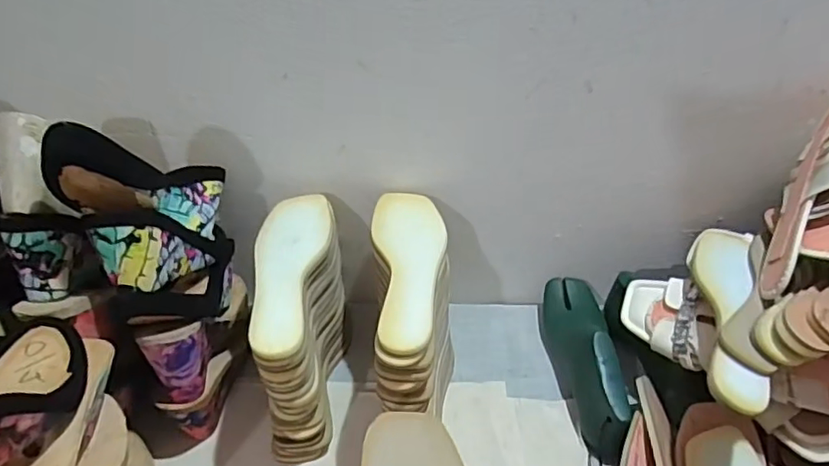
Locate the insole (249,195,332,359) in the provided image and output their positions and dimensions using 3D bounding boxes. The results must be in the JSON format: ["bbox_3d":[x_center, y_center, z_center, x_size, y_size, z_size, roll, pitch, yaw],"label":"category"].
[{"bbox_3d":[-0.139,0.036,0.628,0.076,0.024,0.228,0,40,2],"label":"insole"}]

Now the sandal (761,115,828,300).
[{"bbox_3d":[0.414,-0.044,0.596,0.058,0.242,0.076,26,1,29],"label":"sandal"}]

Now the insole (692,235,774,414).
[{"bbox_3d":[0.327,0.075,0.614,0.060,0.022,0.261,11,41,15],"label":"insole"}]

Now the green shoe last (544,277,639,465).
[{"bbox_3d":[0.217,0.154,0.717,0.077,0.087,0.259,-1,37,-1],"label":"green shoe last"}]

